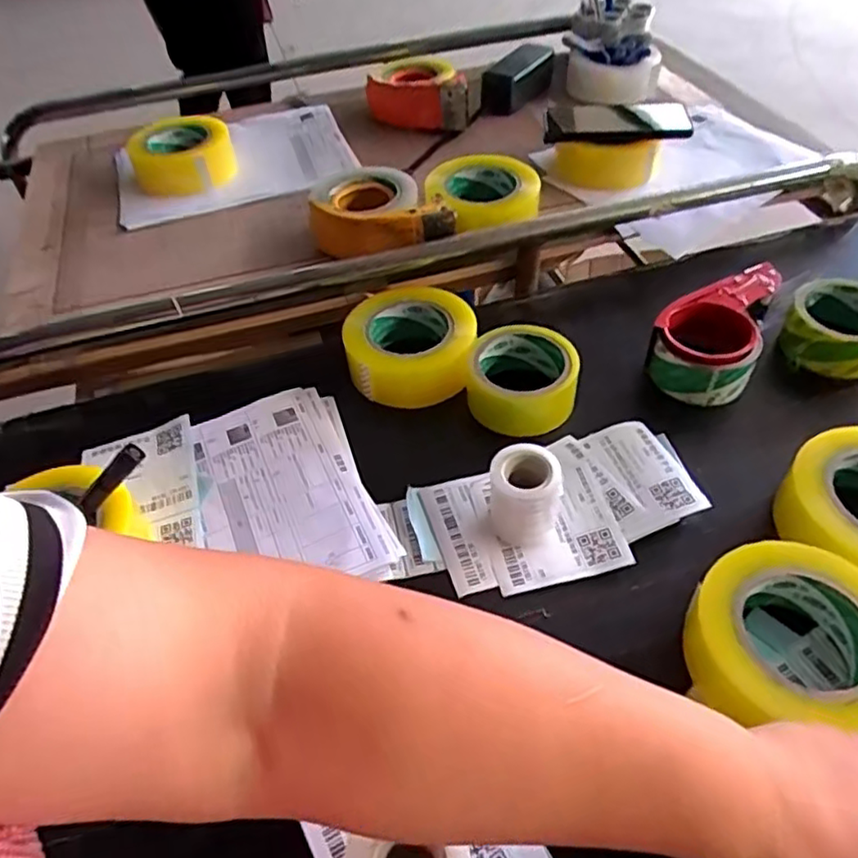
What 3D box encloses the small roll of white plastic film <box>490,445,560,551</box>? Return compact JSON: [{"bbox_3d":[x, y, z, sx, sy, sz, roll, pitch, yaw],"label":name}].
[{"bbox_3d":[0.072,0.050,0.493,0.046,0.065,0.049,-2,48,3],"label":"small roll of white plastic film"}]

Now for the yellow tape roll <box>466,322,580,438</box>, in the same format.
[{"bbox_3d":[0.084,-0.039,0.593,0.097,0.051,0.116,0,48,5],"label":"yellow tape roll"}]

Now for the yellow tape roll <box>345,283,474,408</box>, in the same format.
[{"bbox_3d":[-0.017,-0.085,0.636,0.117,0.052,0.127,2,48,7],"label":"yellow tape roll"}]

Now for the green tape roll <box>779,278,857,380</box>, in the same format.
[{"bbox_3d":[0.383,-0.094,0.615,0.089,0.048,0.100,24,54,24],"label":"green tape roll"}]

